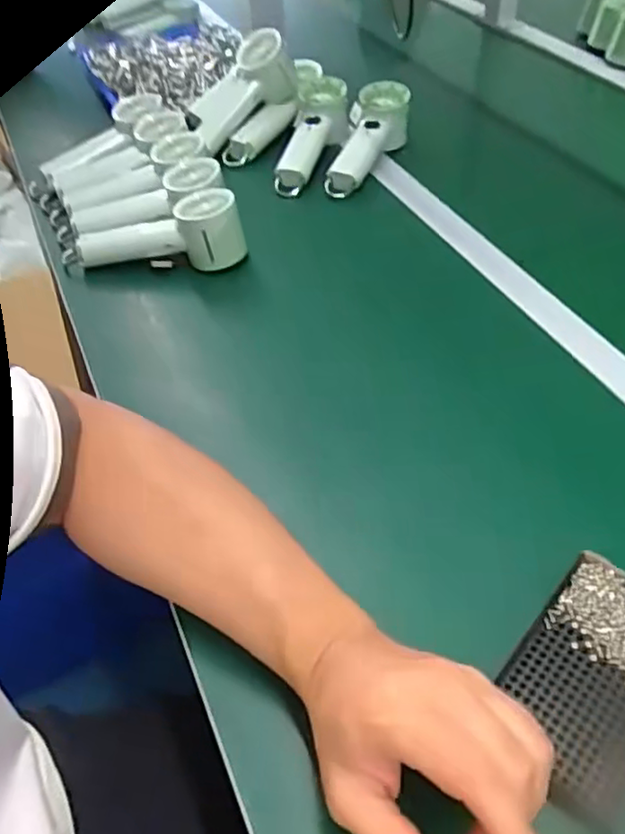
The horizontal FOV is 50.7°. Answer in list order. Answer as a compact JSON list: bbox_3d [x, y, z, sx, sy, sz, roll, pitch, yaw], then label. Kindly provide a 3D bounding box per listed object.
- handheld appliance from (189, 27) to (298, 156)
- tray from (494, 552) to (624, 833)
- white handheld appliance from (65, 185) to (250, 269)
[{"bbox_3d":[-0.084,-0.425,0.853,0.178,0.086,0.057,-13,31,50],"label":"handheld appliance"},{"bbox_3d":[0.166,0.155,0.389,0.084,0.020,0.137,30,56,27],"label":"tray"},{"bbox_3d":[-0.165,-0.189,0.680,0.192,0.060,0.058,0,48,5],"label":"white handheld appliance"}]

